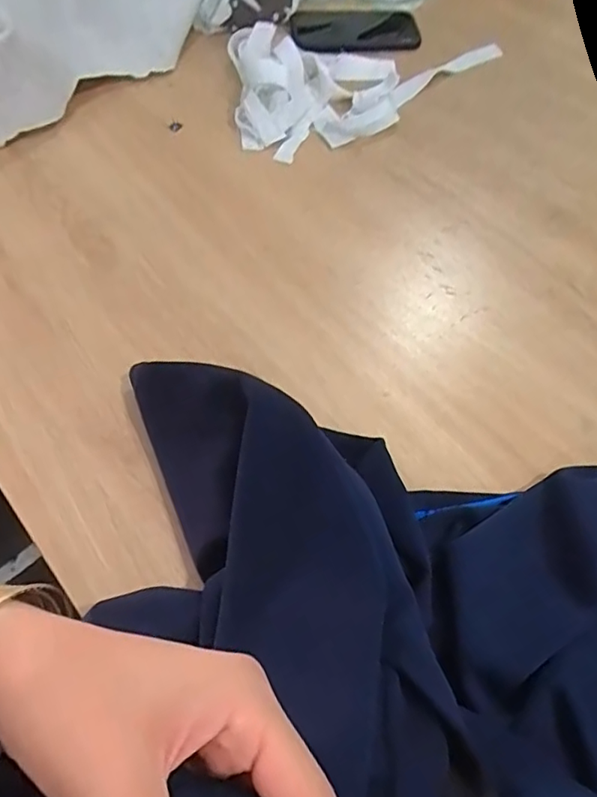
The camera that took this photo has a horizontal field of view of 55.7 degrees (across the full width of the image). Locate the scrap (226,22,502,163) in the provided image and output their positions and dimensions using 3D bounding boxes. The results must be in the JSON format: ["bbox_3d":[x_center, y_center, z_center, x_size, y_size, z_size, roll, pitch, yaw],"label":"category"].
[{"bbox_3d":[0.078,-0.333,0.599,0.306,0.035,0.197,0,59,0],"label":"scrap"}]

